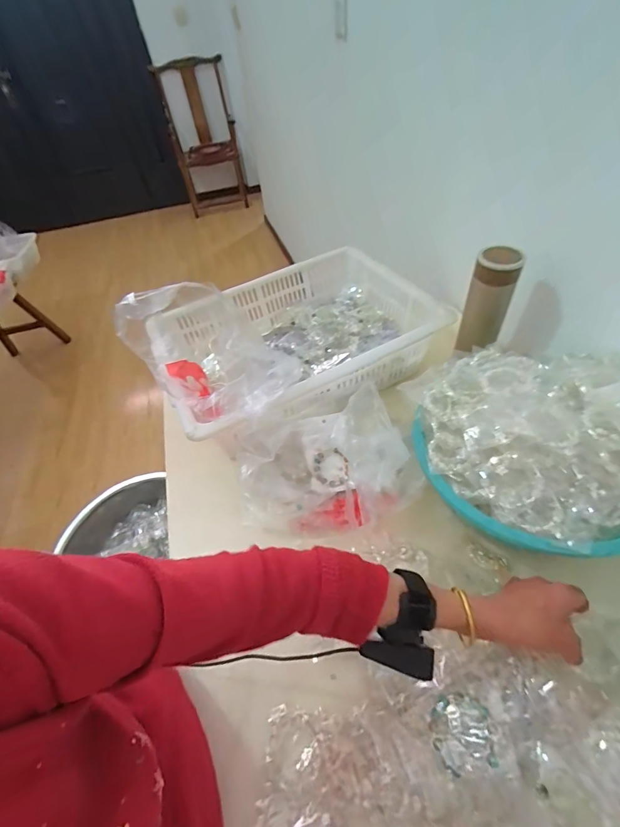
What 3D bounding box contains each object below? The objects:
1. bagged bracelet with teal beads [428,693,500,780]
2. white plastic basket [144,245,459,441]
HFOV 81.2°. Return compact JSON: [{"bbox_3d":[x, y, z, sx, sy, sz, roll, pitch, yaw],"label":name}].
[{"bbox_3d":[0.144,0.298,0.340,0.057,0.014,0.055,-23,45,8],"label":"bagged bracelet with teal beads"},{"bbox_3d":[-0.019,-0.152,0.683,0.500,0.125,0.399,-25,50,-15],"label":"white plastic basket"}]

